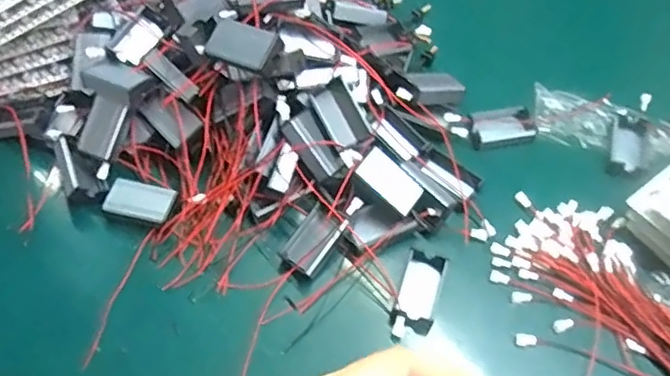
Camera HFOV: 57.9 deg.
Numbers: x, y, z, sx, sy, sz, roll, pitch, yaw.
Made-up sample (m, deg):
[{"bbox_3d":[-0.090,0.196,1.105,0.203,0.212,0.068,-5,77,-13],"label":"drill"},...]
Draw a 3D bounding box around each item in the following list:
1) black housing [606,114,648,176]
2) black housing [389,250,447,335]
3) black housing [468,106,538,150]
[{"bbox_3d":[0.244,-0.038,0.503,0.029,0.015,0.062,20,63,11],"label":"black housing"},{"bbox_3d":[0.060,0.075,0.433,0.028,0.013,0.057,17,62,9],"label":"black housing"},{"bbox_3d":[0.140,-0.051,0.510,0.056,0.012,0.032,-12,62,-6],"label":"black housing"}]

